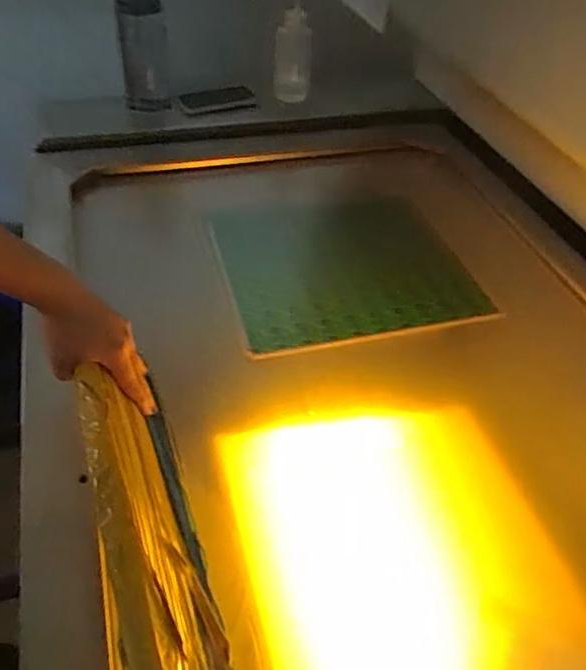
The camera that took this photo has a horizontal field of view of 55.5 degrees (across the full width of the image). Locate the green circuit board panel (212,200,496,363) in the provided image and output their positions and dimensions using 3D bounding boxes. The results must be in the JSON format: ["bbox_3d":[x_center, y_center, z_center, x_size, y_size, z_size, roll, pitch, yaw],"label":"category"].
[{"bbox_3d":[0.078,-0.129,0.936,0.393,0.013,0.383,-11,46,-13],"label":"green circuit board panel"}]

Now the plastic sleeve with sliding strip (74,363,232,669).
[{"bbox_3d":[-0.134,0.168,0.517,0.021,0.137,0.301,-33,50,6],"label":"plastic sleeve with sliding strip"}]

